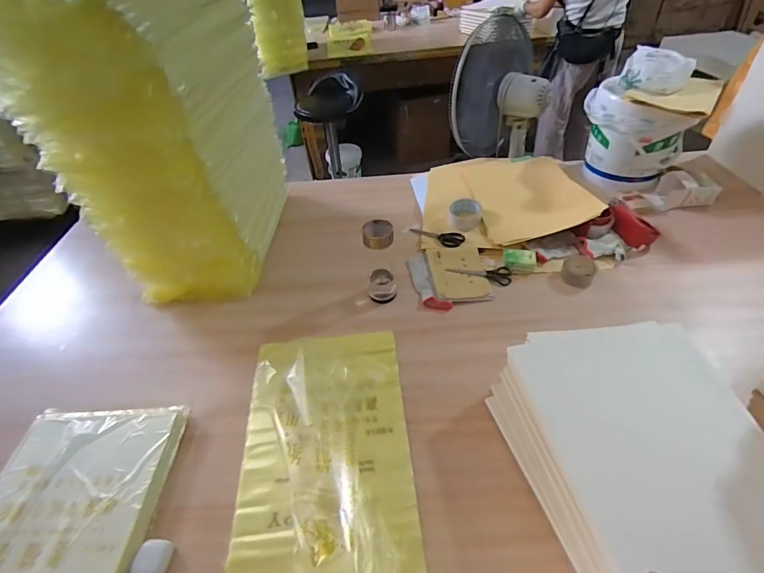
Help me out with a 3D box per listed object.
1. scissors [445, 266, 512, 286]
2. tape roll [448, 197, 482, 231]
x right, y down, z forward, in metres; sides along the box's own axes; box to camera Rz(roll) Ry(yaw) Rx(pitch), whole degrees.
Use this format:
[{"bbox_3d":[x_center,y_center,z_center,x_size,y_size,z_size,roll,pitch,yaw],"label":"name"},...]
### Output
[{"bbox_3d":[0.245,-0.037,1.003,0.157,0.014,0.056,12,47,18],"label":"scissors"},{"bbox_3d":[0.235,-0.209,1.120,0.088,0.047,0.093,-3,45,3],"label":"tape roll"}]

